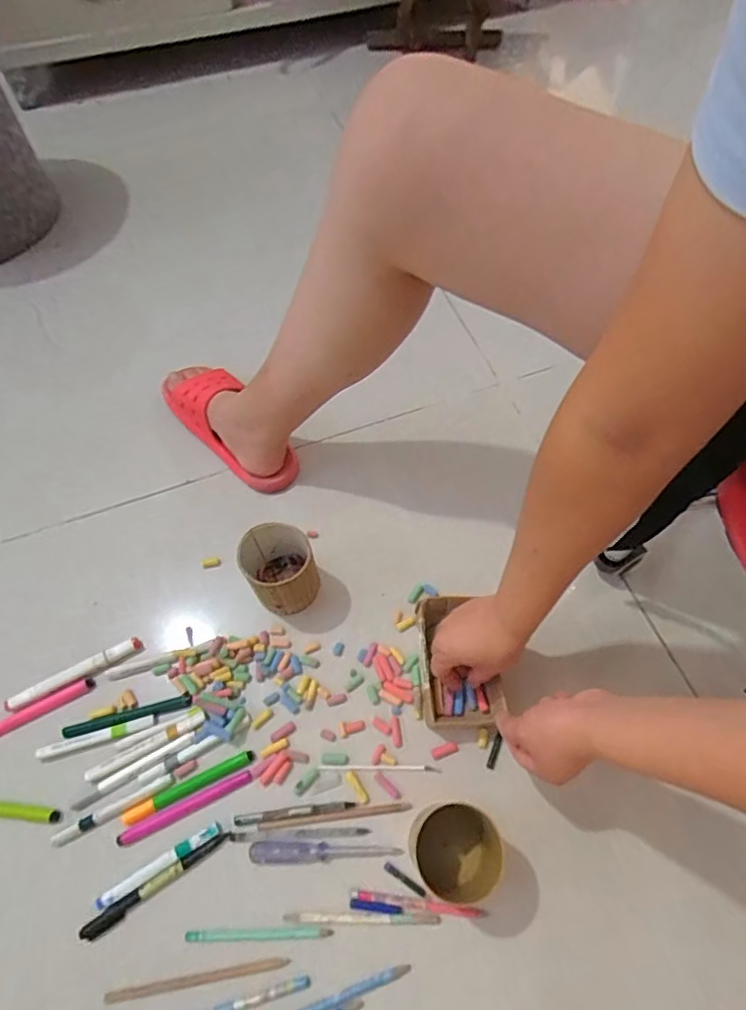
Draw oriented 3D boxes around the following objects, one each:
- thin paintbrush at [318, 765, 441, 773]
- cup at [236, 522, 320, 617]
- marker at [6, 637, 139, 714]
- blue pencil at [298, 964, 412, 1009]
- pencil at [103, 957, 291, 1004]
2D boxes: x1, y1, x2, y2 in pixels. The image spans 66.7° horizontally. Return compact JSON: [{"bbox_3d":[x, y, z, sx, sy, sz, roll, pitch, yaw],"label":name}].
[{"bbox_3d":[0.007,0.281,0.603,0.127,0.004,0.006,0,62,1],"label":"thin paintbrush"},{"bbox_3d":[-0.107,0.073,0.650,0.075,0.104,0.083,-19,64,-9],"label":"cup"},{"bbox_3d":[-0.339,0.192,0.644,0.151,0.015,0.017,-26,65,-12],"label":"marker"},{"bbox_3d":[-0.044,0.450,0.508,0.160,0.004,0.012,-18,63,-9],"label":"blue pencil"},{"bbox_3d":[-0.161,0.433,0.516,0.165,0.004,0.009,-9,62,-4],"label":"pencil"}]

